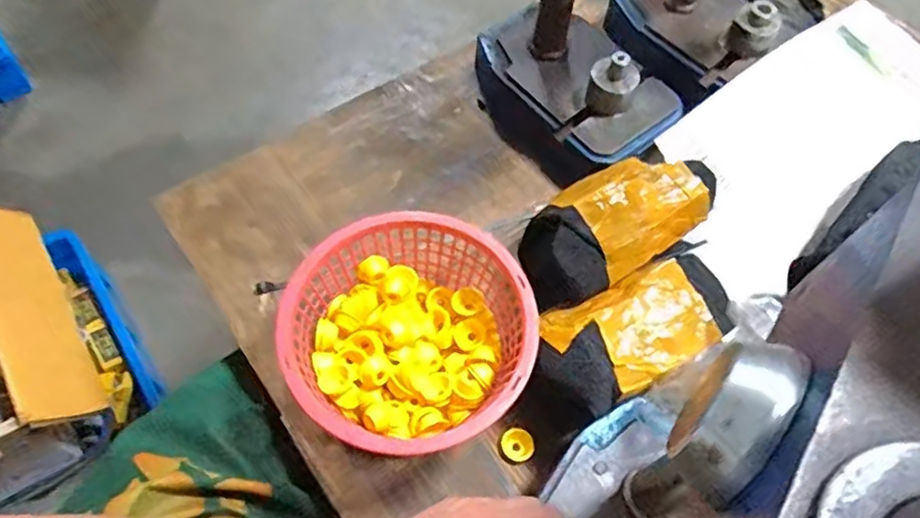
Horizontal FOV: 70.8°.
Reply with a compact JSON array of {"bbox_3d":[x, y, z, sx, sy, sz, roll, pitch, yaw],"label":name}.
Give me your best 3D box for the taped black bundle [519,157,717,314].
[{"bbox_3d":[0.125,-0.030,0.529,0.162,0.065,0.083,-29,87,-7],"label":"taped black bundle"}]

